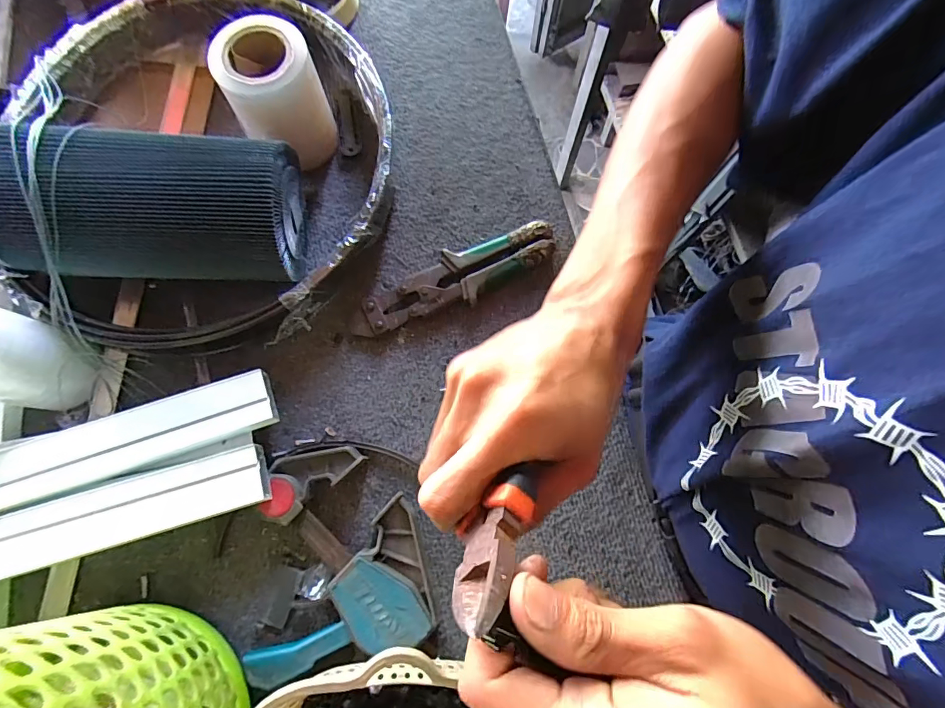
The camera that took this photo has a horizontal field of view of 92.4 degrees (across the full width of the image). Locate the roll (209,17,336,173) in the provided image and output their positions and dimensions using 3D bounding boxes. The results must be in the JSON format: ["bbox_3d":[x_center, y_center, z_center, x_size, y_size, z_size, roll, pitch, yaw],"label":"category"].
[{"bbox_3d":[-0.174,-0.230,0.412,0.077,0.102,0.068,-24,78,-7],"label":"roll"}]

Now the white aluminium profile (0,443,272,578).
[{"bbox_3d":[-0.295,0.125,0.337,0.273,0.012,0.047,-16,77,-5],"label":"white aluminium profile"}]

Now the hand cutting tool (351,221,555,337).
[{"bbox_3d":[-0.017,-0.070,0.420,0.197,0.022,0.051,-22,78,-6],"label":"hand cutting tool"}]

